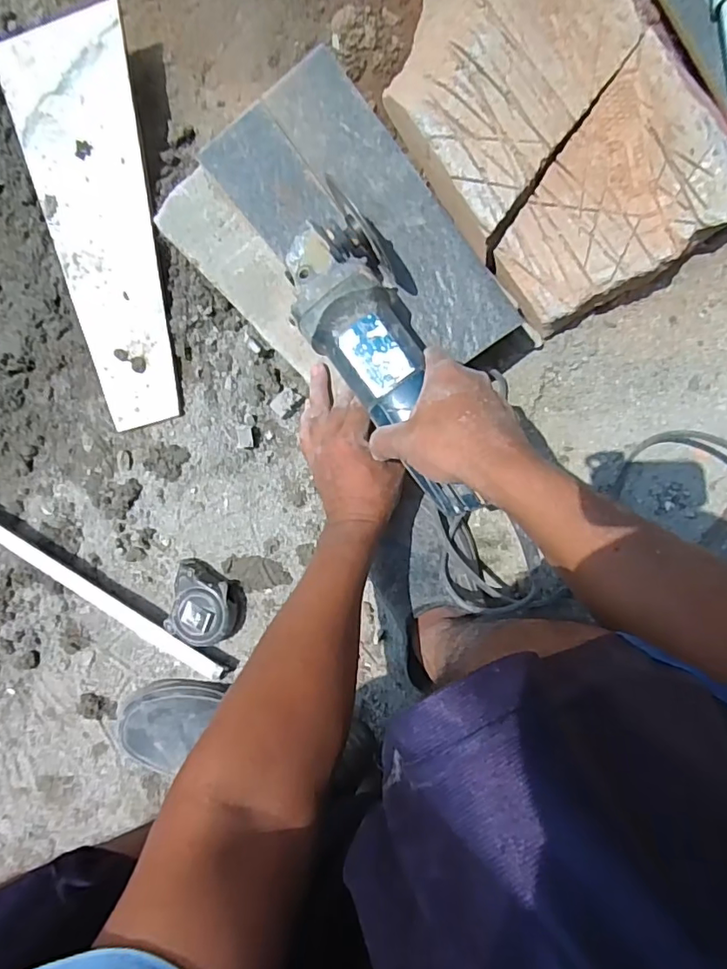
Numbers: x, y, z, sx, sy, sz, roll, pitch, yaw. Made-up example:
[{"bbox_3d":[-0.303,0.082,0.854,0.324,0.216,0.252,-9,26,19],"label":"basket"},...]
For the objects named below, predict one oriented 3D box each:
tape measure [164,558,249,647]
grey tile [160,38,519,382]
[{"bbox_3d":[-0.170,0.131,0.585,0.077,0.042,0.082,14,96,6],"label":"tape measure"},{"bbox_3d":[-0.028,-0.203,0.485,0.201,0.015,0.290,-37,89,9],"label":"grey tile"}]

